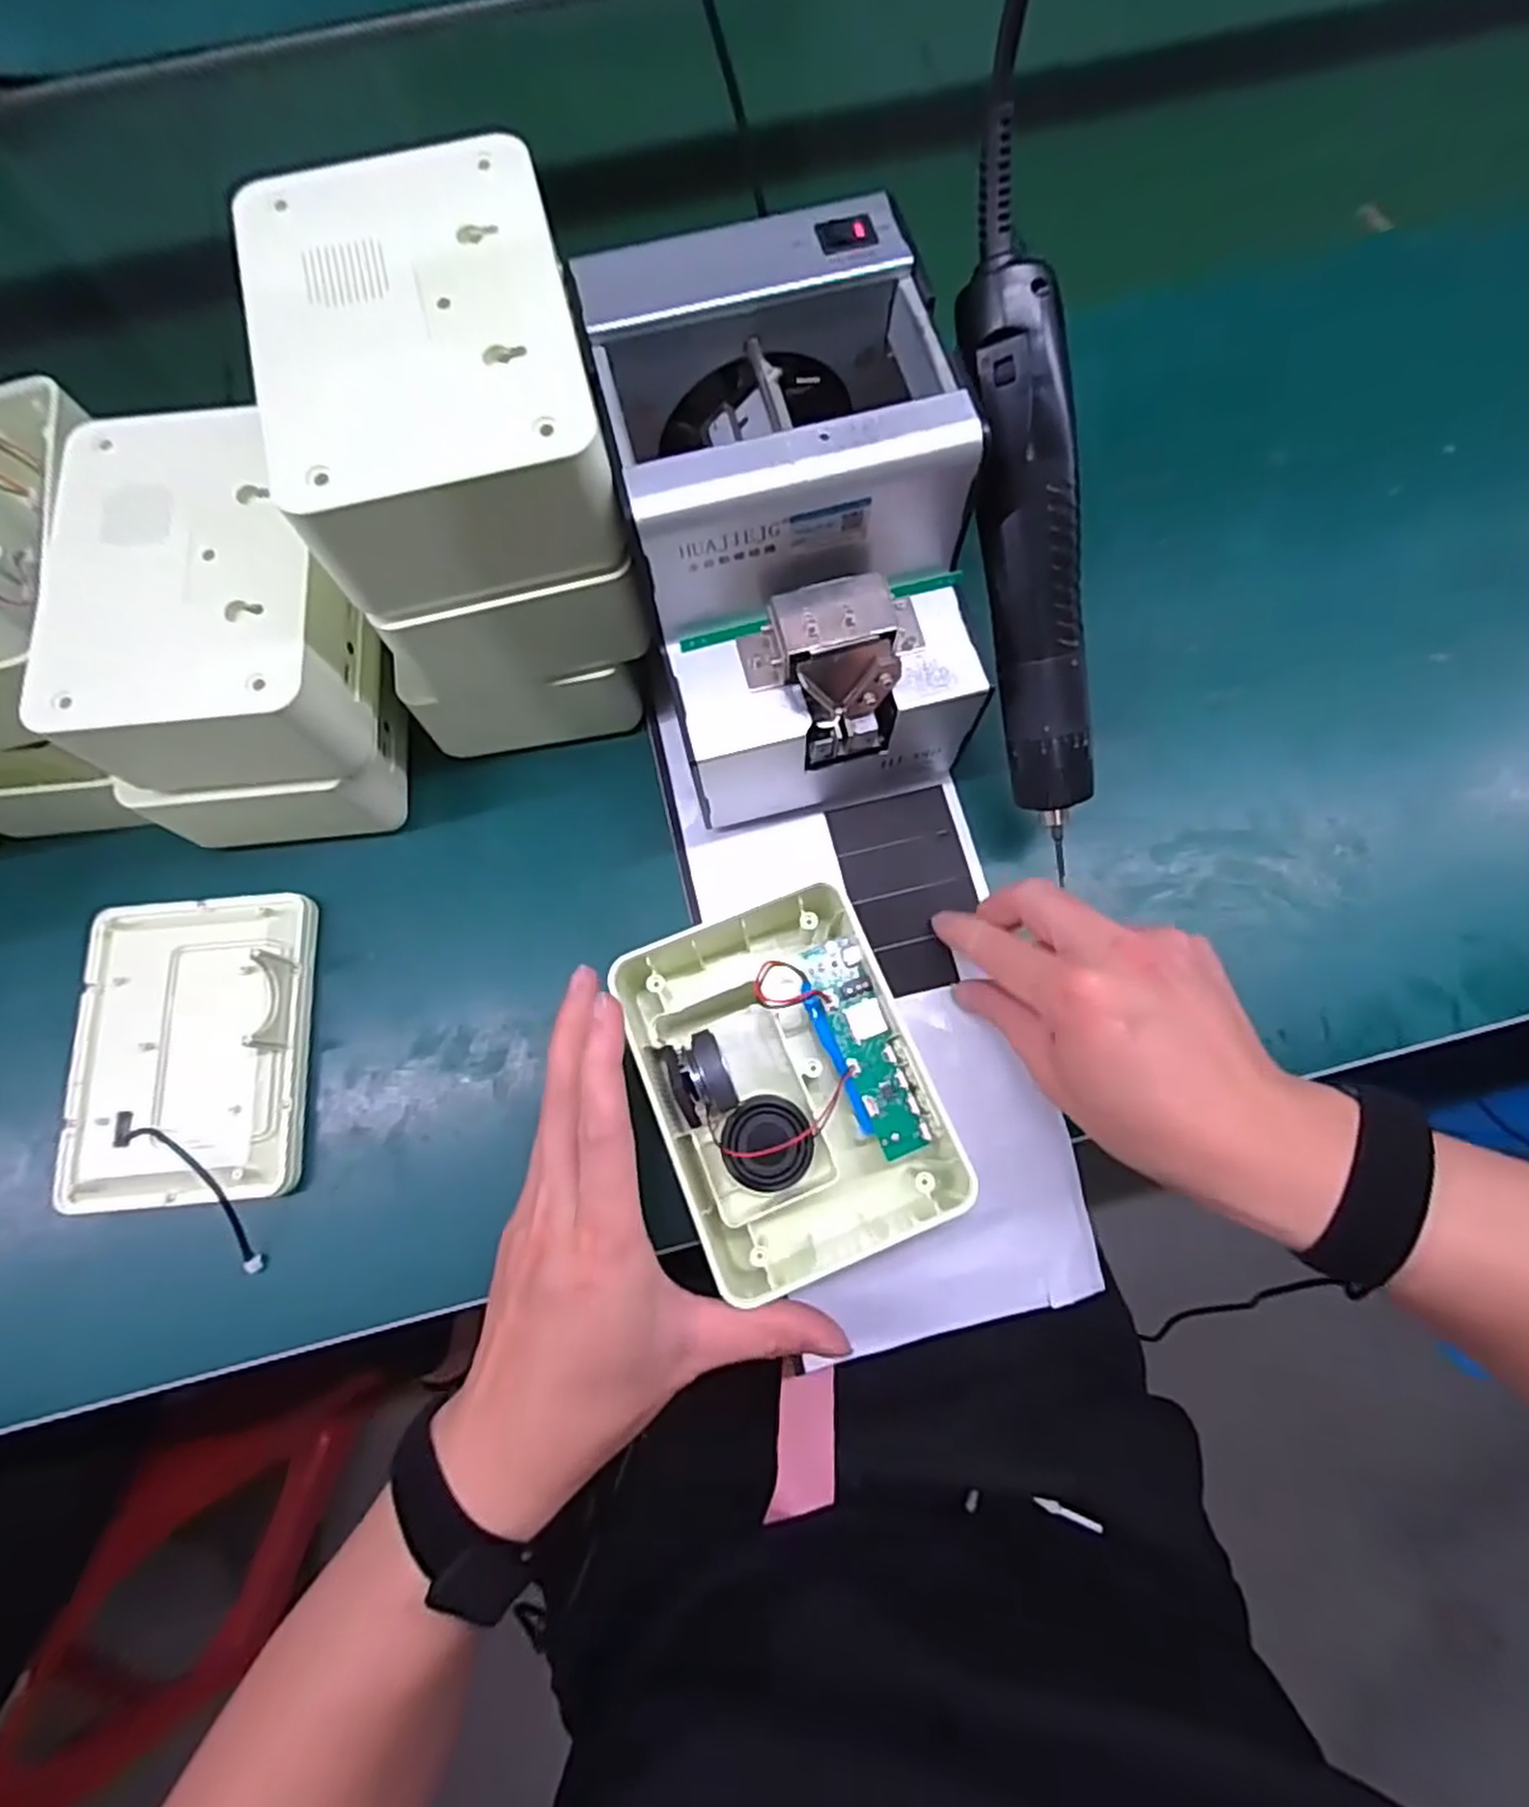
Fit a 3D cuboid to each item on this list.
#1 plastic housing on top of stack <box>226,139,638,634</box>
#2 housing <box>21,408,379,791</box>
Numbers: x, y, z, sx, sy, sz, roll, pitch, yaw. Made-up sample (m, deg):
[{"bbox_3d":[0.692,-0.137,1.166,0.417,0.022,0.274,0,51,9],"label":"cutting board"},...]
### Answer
[{"bbox_3d":[-0.114,-0.185,0.275,0.100,0.056,0.141,-14,75,-2],"label":"plastic housing on top of stack"},{"bbox_3d":[-0.222,-0.123,0.316,0.104,0.053,0.138,-8,75,-1],"label":"housing"}]

